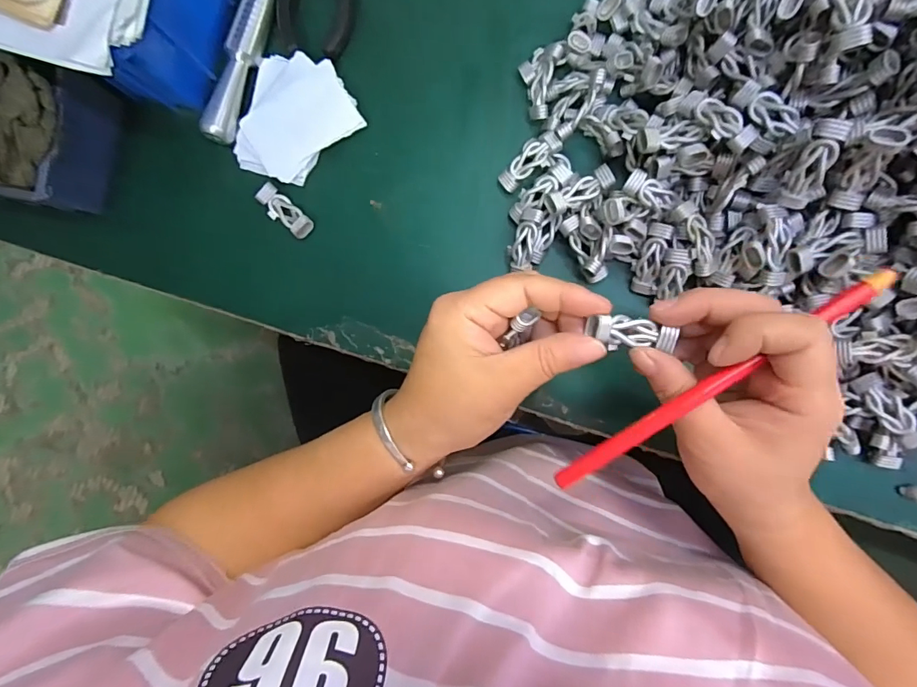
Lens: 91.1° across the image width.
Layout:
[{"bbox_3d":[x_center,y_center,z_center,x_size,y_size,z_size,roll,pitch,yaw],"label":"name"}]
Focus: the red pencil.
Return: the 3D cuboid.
[{"bbox_3d":[0.116,0.020,0.205,0.167,0.008,0.009,-36,86,11],"label":"red pencil"}]

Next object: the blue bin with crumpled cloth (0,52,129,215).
[{"bbox_3d":[-0.319,-0.146,0.308,0.143,0.058,0.096,11,91,6],"label":"blue bin with crumpled cloth"}]

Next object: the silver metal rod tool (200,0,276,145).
[{"bbox_3d":[-0.145,-0.219,0.313,0.021,0.014,0.157,17,91,6],"label":"silver metal rod tool"}]

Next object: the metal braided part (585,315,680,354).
[{"bbox_3d":[0.084,-0.005,0.220,0.041,0.011,0.016,8,90,-5],"label":"metal braided part"}]

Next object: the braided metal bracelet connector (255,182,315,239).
[{"bbox_3d":[-0.124,-0.093,0.320,0.042,0.011,0.019,43,94,5],"label":"braided metal bracelet connector"}]

